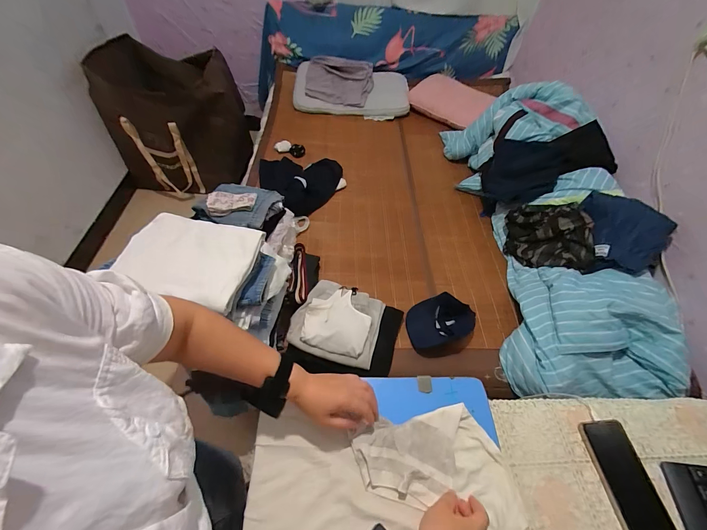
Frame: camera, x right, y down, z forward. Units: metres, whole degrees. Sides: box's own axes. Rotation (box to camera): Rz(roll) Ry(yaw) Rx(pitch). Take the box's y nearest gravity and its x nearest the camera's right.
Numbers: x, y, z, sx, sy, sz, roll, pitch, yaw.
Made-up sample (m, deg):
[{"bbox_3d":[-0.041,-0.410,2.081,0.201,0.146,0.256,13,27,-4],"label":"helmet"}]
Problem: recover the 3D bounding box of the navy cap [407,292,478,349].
[{"bbox_3d":[0.281,0.185,0.982,0.209,0.073,0.151,-11,56,-11],"label":"navy cap"}]

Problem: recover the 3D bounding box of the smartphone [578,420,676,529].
[{"bbox_3d":[0.436,0.341,0.482,0.074,0.013,0.160,0,54,-4],"label":"smartphone"}]

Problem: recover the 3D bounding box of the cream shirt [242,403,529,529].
[{"bbox_3d":[0.041,0.414,0.393,0.394,0.033,0.397,1,54,-3],"label":"cream shirt"}]

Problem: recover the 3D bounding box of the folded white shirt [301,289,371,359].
[{"bbox_3d":[-0.046,0.163,0.899,0.187,0.023,0.193,13,54,6],"label":"folded white shirt"}]

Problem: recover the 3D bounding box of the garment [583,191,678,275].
[{"bbox_3d":[0.888,-0.104,0.997,0.217,0.145,0.261,11,54,4],"label":"garment"}]

